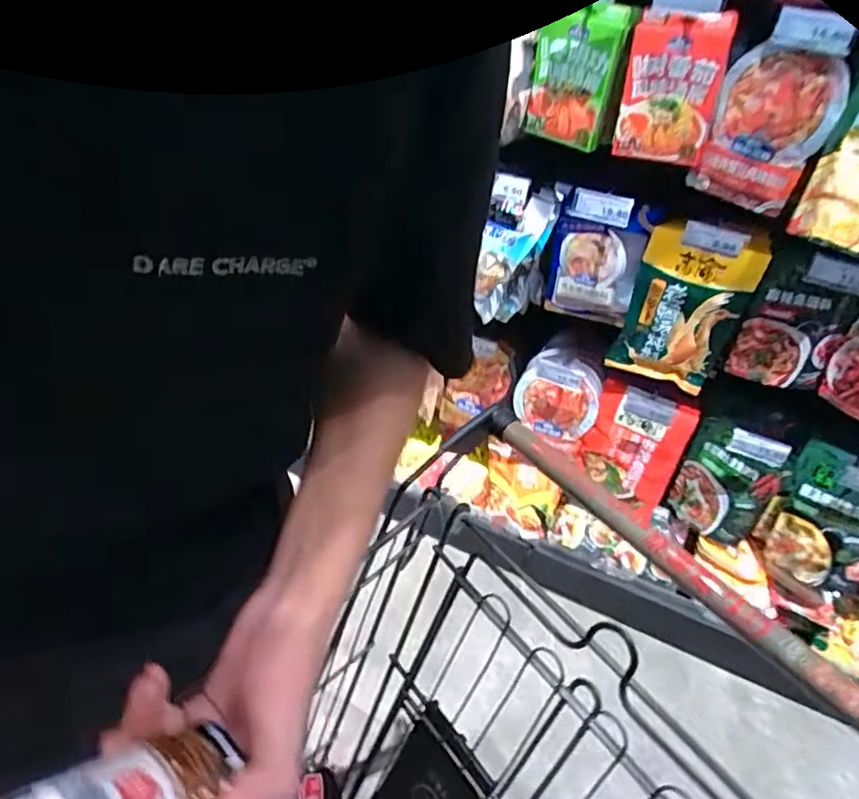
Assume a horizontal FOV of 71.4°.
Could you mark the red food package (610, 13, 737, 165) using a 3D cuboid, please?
[{"bbox_3d":[0.365,-0.469,0.914,0.137,0.190,0.032,20,38,15],"label":"red food package"}]

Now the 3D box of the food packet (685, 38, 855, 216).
[{"bbox_3d":[0.509,-0.404,0.899,0.175,0.214,0.025,31,42,28],"label":"food packet"}]

